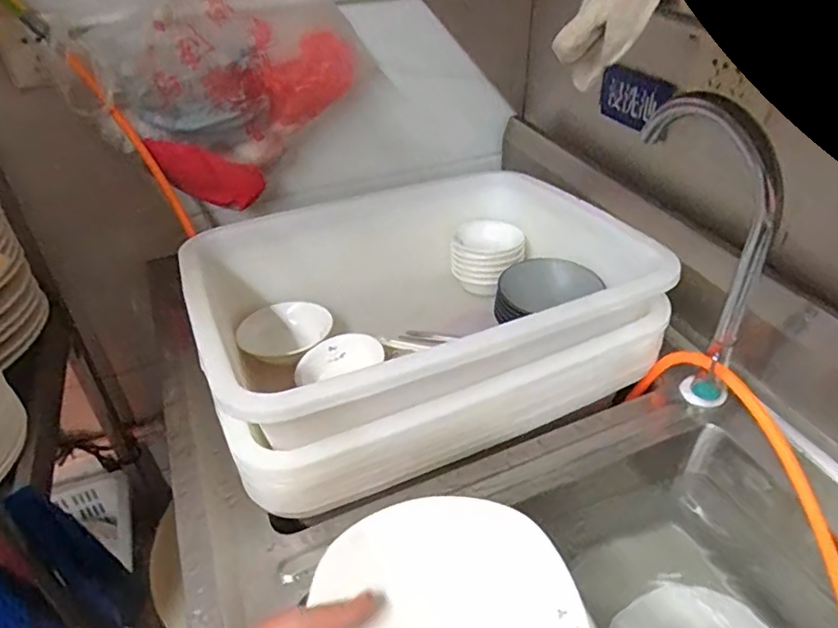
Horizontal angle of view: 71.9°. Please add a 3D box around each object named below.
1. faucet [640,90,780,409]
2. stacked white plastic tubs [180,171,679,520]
[{"bbox_3d":[0.304,-0.063,0.645,0.049,0.326,0.203,-10,40,-10],"label":"faucet"},{"bbox_3d":[0.007,-0.007,0.750,0.543,0.195,0.394,-18,42,-19],"label":"stacked white plastic tubs"}]

